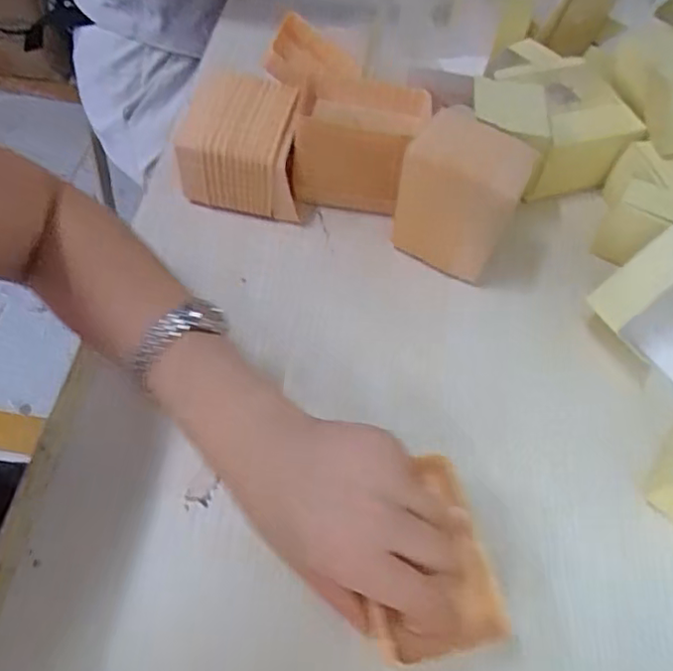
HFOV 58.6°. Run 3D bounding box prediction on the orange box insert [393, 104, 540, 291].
[{"bbox_3d":[0.094,-0.104,0.454,0.079,0.104,0.058,28,59,13],"label":"orange box insert"}]

